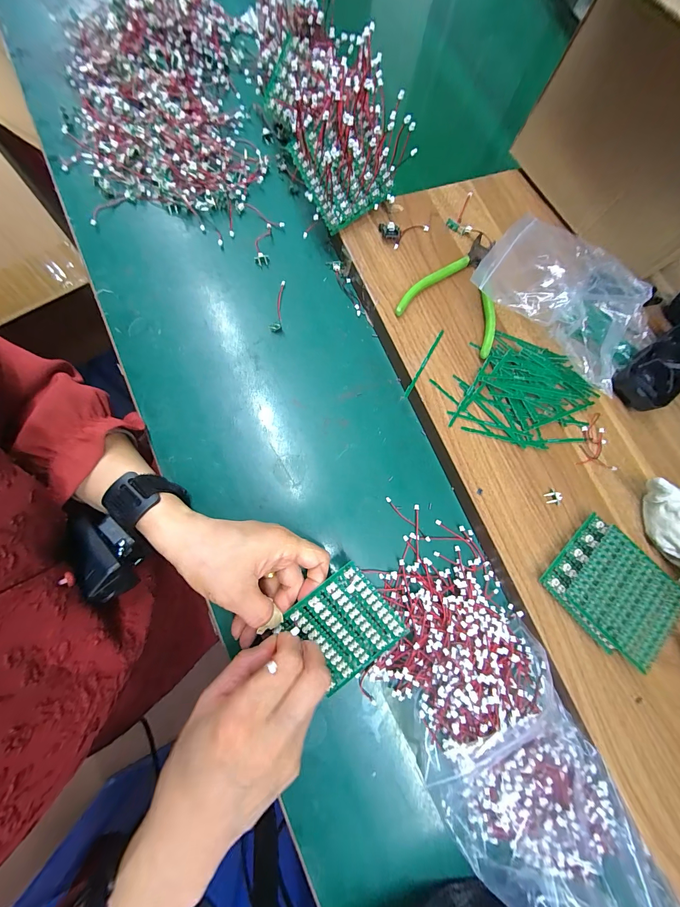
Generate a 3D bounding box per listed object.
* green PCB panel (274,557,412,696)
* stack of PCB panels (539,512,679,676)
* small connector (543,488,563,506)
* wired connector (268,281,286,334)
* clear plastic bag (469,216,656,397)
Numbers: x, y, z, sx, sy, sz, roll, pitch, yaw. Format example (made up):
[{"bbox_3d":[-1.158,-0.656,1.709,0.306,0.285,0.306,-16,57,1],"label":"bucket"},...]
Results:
[{"bbox_3d":[0.004,0.142,0.258,0.076,0.004,0.081,-38,99,-3],"label":"green PCB panel"},{"bbox_3d":[0.239,0.119,0.276,0.084,0.022,0.098,-42,85,-14],"label":"stack of PCB panels"},{"bbox_3d":[0.203,0.042,0.301,0.014,0.006,0.016,-3,78,-8],"label":"small connector"},{"bbox_3d":[-0.069,-0.162,0.347,0.013,0.009,0.065,3,77,-7],"label":"wired connector"},{"bbox_3d":[0.241,-0.164,0.322,0.193,0.039,0.142,42,75,3],"label":"clear plastic bag"}]

